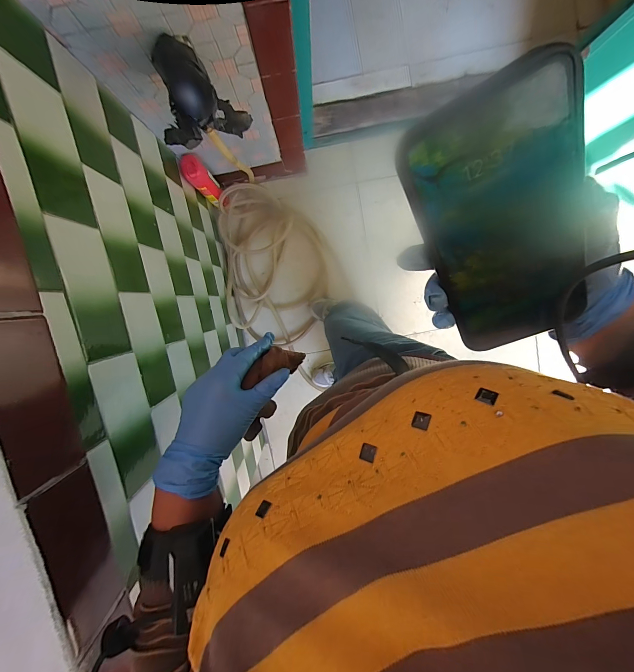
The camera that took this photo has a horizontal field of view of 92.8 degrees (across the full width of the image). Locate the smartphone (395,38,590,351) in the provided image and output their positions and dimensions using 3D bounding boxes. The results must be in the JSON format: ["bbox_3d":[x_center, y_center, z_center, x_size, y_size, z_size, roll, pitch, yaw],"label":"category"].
[{"bbox_3d":[0.109,-0.055,0.175,0.077,0.007,0.158,-21,127,24],"label":"smartphone"}]

